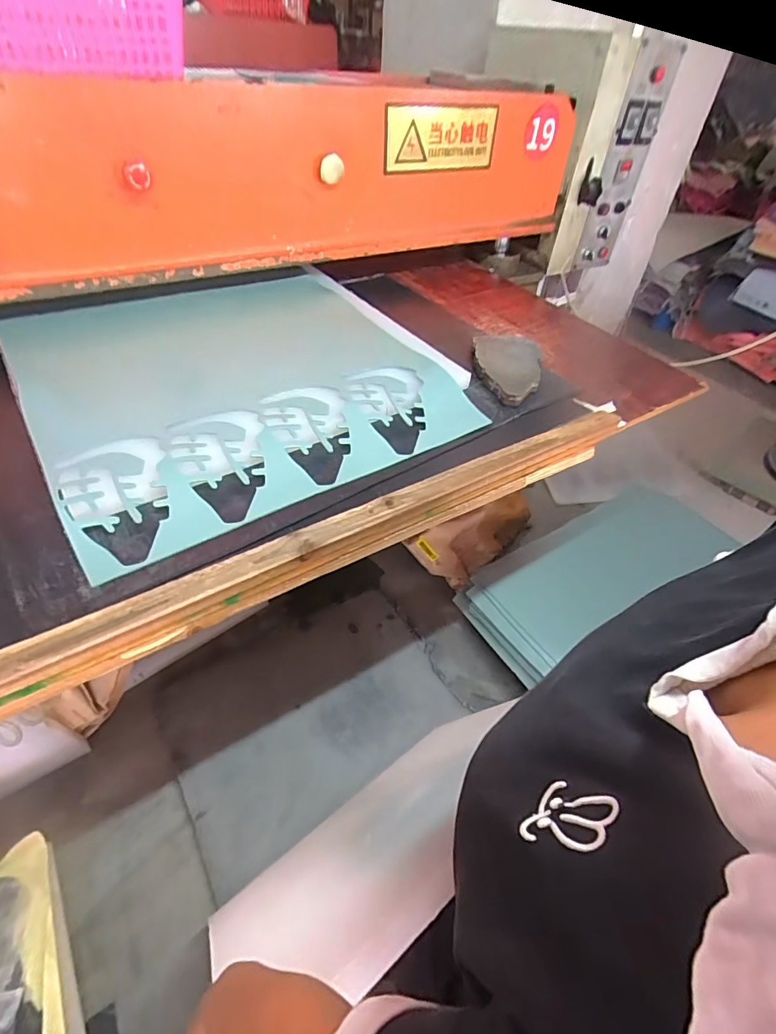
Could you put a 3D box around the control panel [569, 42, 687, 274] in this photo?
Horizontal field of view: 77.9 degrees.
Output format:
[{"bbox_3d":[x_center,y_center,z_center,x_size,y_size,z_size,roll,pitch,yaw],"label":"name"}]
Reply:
[{"bbox_3d":[0.626,-0.921,1.260,0.197,0.473,0.026,-21,46,-31],"label":"control panel"}]

